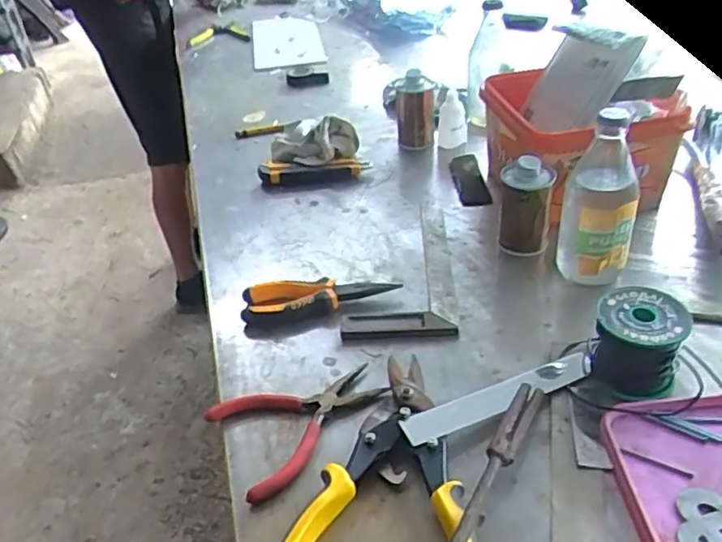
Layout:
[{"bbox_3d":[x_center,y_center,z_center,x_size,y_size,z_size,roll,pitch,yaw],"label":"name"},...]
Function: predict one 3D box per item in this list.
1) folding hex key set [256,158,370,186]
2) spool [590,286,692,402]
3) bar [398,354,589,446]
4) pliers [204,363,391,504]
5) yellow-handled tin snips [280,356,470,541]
[{"bbox_3d":[-0.062,-0.134,0.869,0.148,0.030,0.031,-9,37,-6],"label":"folding hex key set"},{"bbox_3d":[0.227,0.059,0.530,0.069,0.064,0.071,12,40,22],"label":"spool"},{"bbox_3d":[0.116,0.104,0.528,0.180,0.007,0.026,-14,45,-23],"label":"bar"},{"bbox_3d":[-0.049,0.117,0.534,0.140,0.012,0.102,-24,41,-24],"label":"pliers"},{"bbox_3d":[0.023,0.150,0.471,0.149,0.027,0.218,2,37,10],"label":"yellow-handled tin snips"}]

